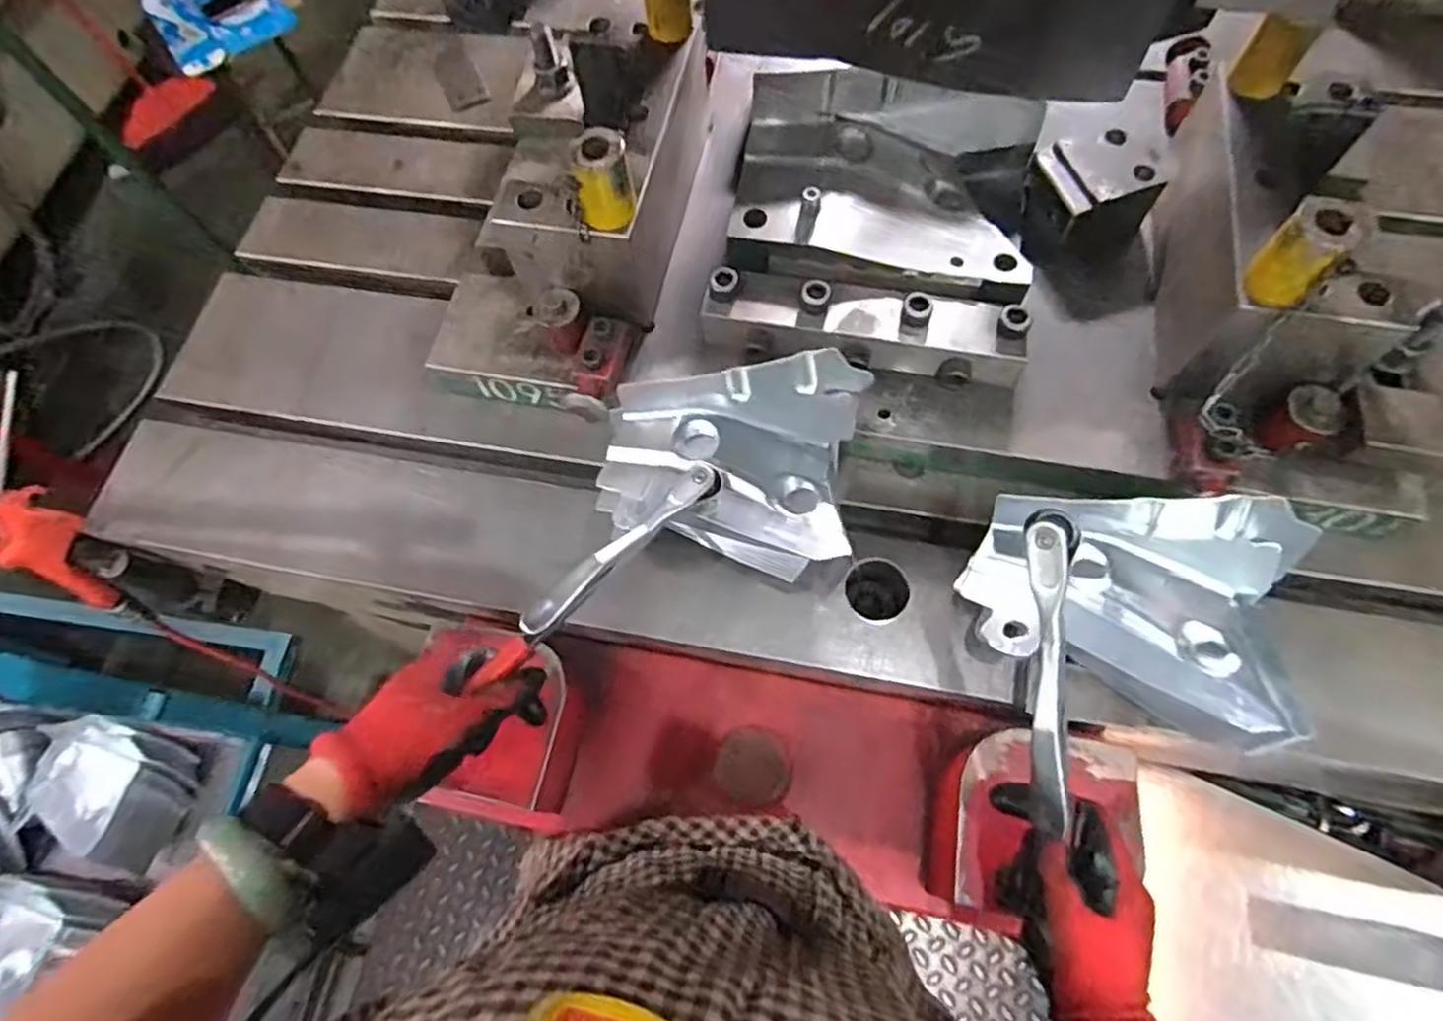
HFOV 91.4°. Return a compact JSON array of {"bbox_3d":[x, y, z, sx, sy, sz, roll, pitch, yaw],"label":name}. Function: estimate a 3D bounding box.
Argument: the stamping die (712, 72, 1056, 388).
[{"bbox_3d":[0.133,-0.244,0.586,0.250,0.111,0.246,9,68,7],"label":"stamping die"}]

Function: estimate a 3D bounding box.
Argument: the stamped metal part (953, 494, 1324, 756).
[{"bbox_3d":[0.285,0.064,0.494,0.207,0.069,0.153,14,69,9],"label":"stamped metal part"}]

